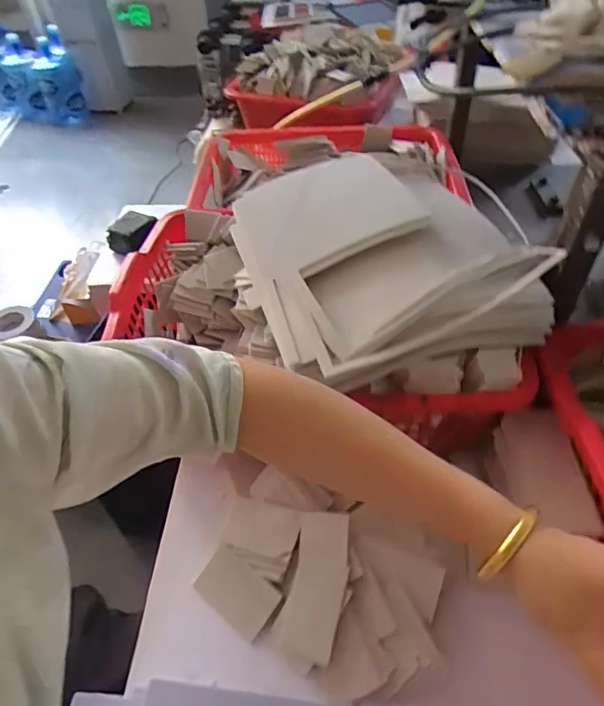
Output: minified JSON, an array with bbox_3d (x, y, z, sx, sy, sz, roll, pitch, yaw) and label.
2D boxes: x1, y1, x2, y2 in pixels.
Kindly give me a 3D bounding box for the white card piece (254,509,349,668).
[{"bbox_3d":[0.009,0.232,0.504,0.071,0.006,0.136,6,70,26],"label":"white card piece"}]

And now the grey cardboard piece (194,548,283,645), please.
[{"bbox_3d":[-0.069,0.251,0.525,0.089,0.004,0.053,29,76,25],"label":"grey cardboard piece"}]

